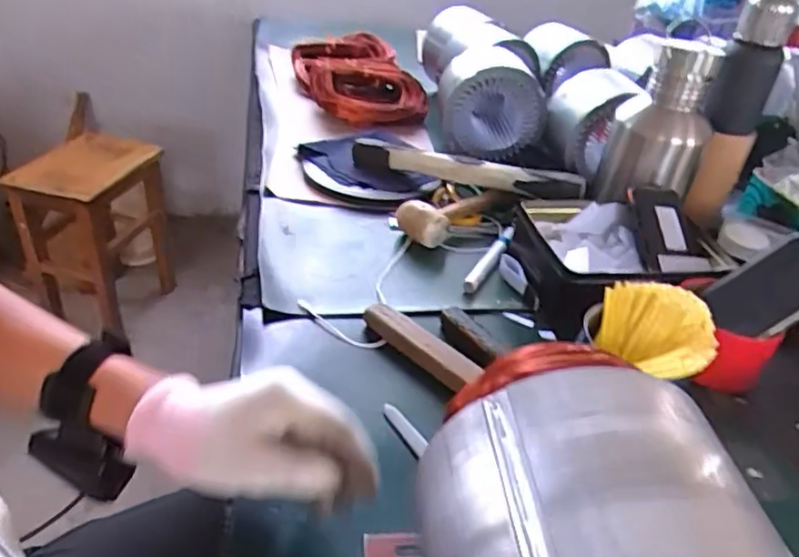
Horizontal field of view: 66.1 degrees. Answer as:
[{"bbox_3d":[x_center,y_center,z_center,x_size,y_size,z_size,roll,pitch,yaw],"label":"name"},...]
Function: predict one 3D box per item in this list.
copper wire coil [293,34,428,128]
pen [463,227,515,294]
[{"bbox_3d":[-0.082,-0.386,1.127,0.213,0.067,0.340,-2,35,-13],"label":"copper wire coil"},{"bbox_3d":[0.105,-0.026,0.710,0.021,0.016,0.144,20,37,18],"label":"pen"}]

